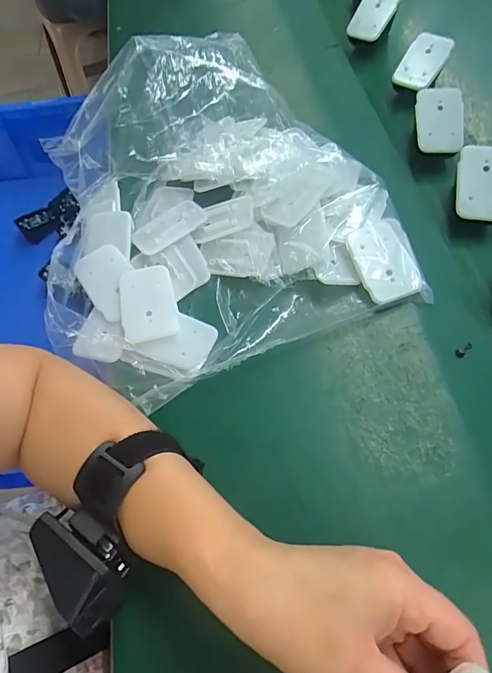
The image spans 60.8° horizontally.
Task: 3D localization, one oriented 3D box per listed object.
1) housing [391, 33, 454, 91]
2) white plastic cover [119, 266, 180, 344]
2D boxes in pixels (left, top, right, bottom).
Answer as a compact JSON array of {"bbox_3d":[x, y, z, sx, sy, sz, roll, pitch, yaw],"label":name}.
[{"bbox_3d":[0.189,-0.294,0.446,0.042,0.011,0.057,29,97,10],"label":"housing"},{"bbox_3d":[-0.080,-0.029,0.341,0.044,0.008,0.065,-14,62,-3],"label":"white plastic cover"}]

